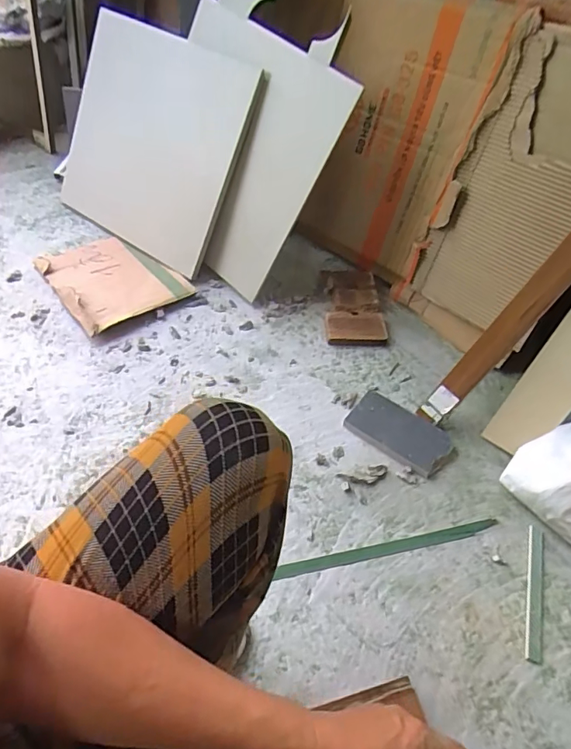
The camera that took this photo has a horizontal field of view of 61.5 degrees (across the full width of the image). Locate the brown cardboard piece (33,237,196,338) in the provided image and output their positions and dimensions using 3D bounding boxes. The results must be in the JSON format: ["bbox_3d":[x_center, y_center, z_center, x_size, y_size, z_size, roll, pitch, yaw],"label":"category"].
[{"bbox_3d":[-0.372,-0.213,1.047,0.237,0.017,0.268,-33,64,-27],"label":"brown cardboard piece"}]

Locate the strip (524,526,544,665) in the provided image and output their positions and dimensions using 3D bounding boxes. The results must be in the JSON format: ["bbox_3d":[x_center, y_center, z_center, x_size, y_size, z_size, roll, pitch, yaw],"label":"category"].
[{"bbox_3d":[0.369,0.318,0.706,0.023,0.013,0.192,18,51,8],"label":"strip"}]

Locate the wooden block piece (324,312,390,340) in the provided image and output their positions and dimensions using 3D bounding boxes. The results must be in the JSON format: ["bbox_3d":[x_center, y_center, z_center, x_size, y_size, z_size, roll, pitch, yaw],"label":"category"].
[{"bbox_3d":[0.147,-0.098,1.001,0.123,0.023,0.068,4,51,-3],"label":"wooden block piece"}]

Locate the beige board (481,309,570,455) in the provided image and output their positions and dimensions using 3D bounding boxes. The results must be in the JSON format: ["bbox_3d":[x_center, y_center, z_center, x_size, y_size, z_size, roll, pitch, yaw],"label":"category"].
[{"bbox_3d":[0.428,0.010,0.757,0.089,0.298,0.015,37,36,22],"label":"beige board"}]

